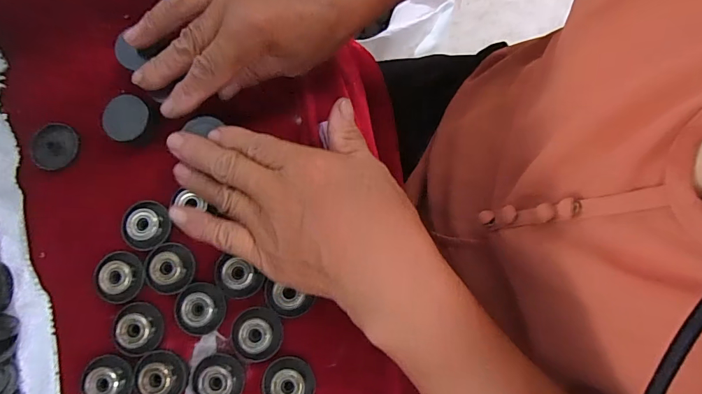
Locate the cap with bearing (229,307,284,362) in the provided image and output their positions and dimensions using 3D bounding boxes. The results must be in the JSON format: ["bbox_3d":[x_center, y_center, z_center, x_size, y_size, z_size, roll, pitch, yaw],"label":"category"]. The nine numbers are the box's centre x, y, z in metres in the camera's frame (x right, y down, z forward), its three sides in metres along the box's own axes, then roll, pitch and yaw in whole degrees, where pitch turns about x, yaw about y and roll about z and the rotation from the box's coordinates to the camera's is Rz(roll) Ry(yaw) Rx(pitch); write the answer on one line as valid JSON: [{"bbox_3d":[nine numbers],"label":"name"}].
[{"bbox_3d":[-0.059,0.087,0.252,0.031,0.009,0.032,0,80,0],"label":"cap with bearing"}]

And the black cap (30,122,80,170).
[{"bbox_3d":[-0.208,-0.036,0.279,0.032,0.004,0.033,0,80,0],"label":"black cap"}]

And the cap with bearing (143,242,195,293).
[{"bbox_3d":[-0.119,0.047,0.260,0.031,0.008,0.032,0,80,0],"label":"cap with bearing"}]

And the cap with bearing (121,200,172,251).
[{"bbox_3d":[-0.137,0.018,0.267,0.027,0.008,0.032,1,80,1],"label":"cap with bearing"}]

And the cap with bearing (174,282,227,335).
[{"bbox_3d":[-0.098,0.072,0.257,0.031,0.008,0.031,0,80,0],"label":"cap with bearing"}]

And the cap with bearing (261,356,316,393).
[{"bbox_3d":[-0.039,0.117,0.249,0.032,0.007,0.031,0,80,0],"label":"cap with bearing"}]

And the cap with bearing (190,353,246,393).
[{"bbox_3d":[-0.084,0.116,0.250,0.032,0.011,0.031,-2,80,0],"label":"cap with bearing"}]

